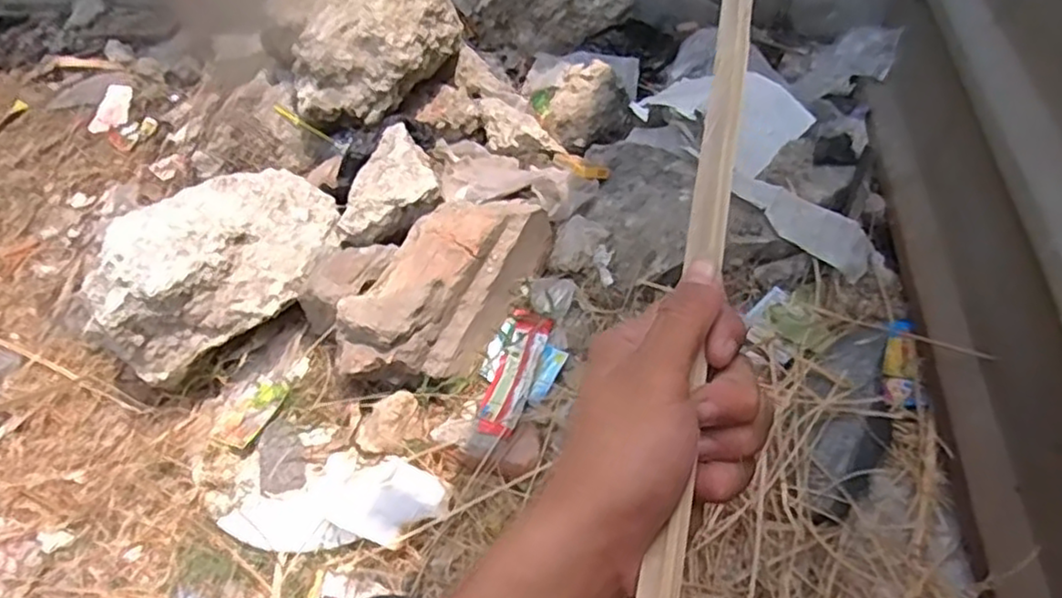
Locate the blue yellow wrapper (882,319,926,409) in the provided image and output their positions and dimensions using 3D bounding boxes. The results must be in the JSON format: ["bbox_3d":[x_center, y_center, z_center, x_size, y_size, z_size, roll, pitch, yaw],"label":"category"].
[{"bbox_3d":[0.505,0.087,0.947,0.041,0.024,0.138,9,49,14],"label":"blue yellow wrapper"}]

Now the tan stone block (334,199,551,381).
[{"bbox_3d":[-0.119,-0.022,0.995,0.168,0.113,0.340,17,51,20],"label":"tan stone block"}]

